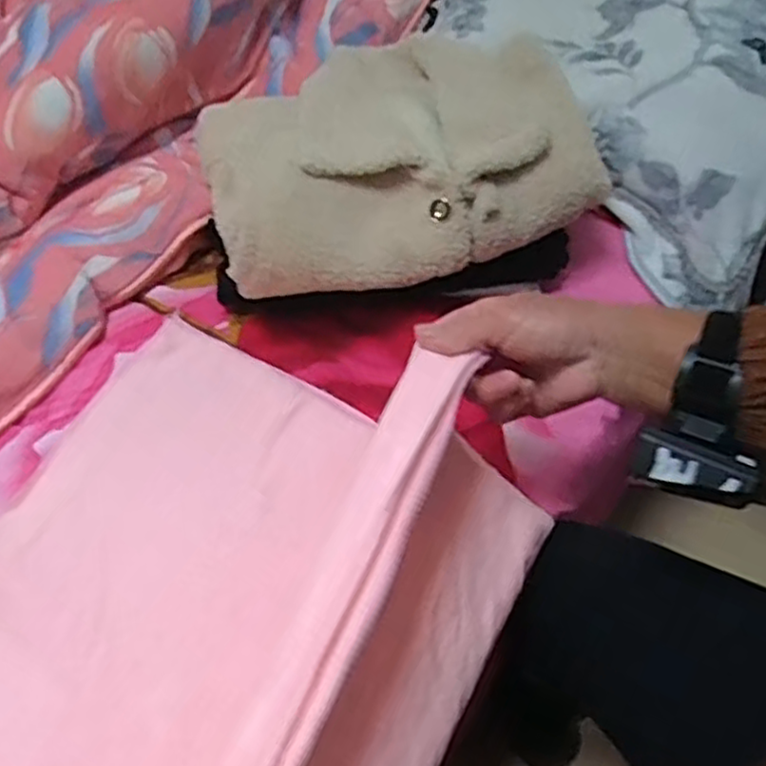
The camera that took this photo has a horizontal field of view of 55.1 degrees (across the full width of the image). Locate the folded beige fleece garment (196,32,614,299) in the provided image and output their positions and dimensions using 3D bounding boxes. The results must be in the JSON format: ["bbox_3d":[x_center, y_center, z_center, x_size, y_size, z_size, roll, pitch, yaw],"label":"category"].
[{"bbox_3d":[0.007,-0.221,0.680,0.348,0.076,0.255,-17,57,-10],"label":"folded beige fleece garment"}]

